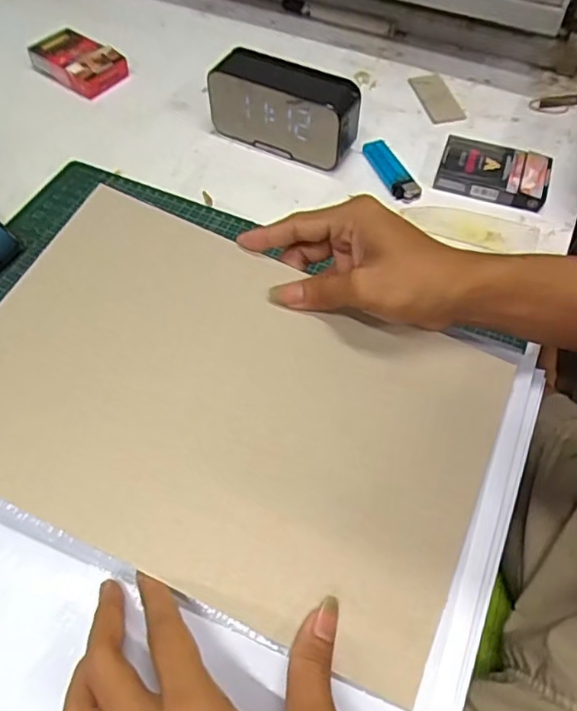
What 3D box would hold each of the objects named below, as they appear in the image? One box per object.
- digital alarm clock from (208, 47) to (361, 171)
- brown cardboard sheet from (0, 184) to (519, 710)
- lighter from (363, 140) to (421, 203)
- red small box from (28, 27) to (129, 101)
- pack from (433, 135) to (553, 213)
[{"bbox_3d":[-0.006,-0.235,0.561,0.145,0.081,0.044,23,59,16],"label":"digital alarm clock"},{"bbox_3d":[-0.038,0.028,0.352,0.306,0.010,0.206,25,64,7],"label":"brown cardboard sheet"},{"bbox_3d":[0.097,-0.176,0.561,0.023,0.013,0.087,-17,57,-10],"label":"lighter"},{"bbox_3d":[-0.227,-0.316,0.640,0.106,0.028,0.060,35,63,22],"label":"red small box"},{"bbox_3d":[0.191,-0.171,0.551,0.097,0.021,0.067,15,58,11],"label":"pack"}]

